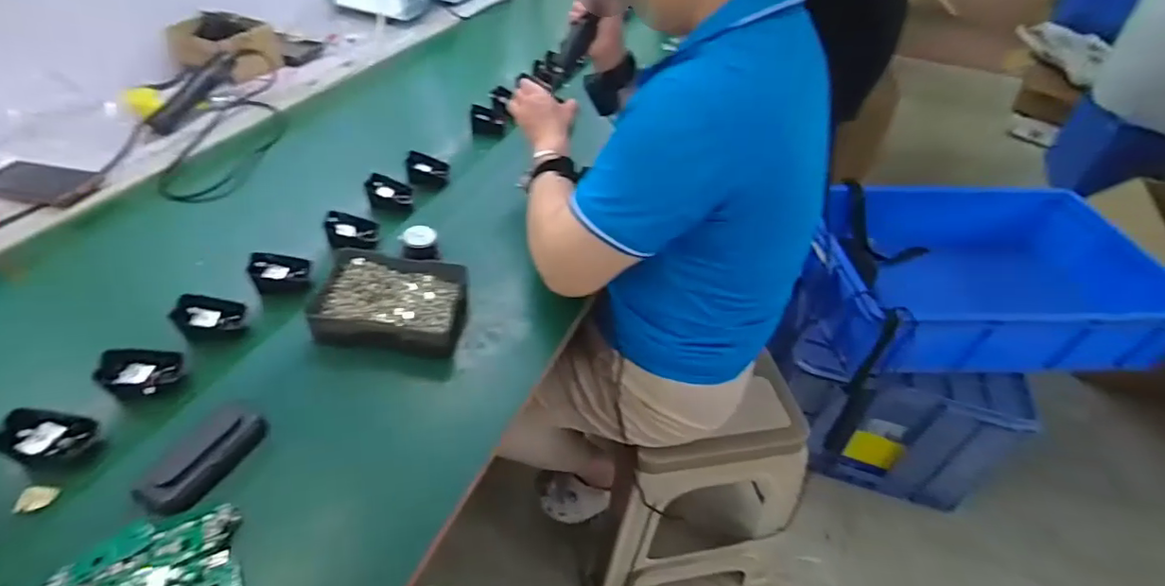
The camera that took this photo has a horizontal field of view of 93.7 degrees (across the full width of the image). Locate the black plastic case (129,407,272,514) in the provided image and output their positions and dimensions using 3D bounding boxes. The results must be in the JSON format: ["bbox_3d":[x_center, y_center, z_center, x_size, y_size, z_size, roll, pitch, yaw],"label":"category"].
[{"bbox_3d":[-0.345,0.149,0.497,0.037,0.029,0.106,25,48,21],"label":"black plastic case"}]

